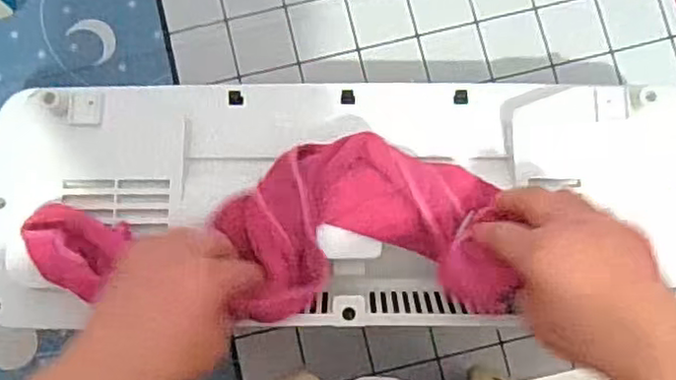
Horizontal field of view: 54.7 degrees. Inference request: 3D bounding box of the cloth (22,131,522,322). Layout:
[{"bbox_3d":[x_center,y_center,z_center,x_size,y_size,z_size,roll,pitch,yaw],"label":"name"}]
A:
[{"bbox_3d":[-0.043,0.030,0.462,0.331,0.028,0.122,-3,83,-6],"label":"cloth"}]

